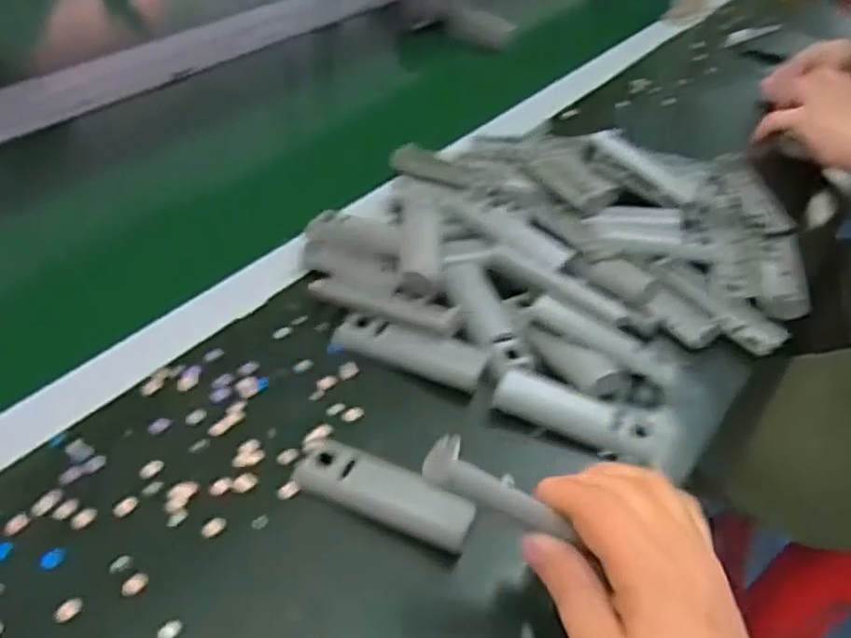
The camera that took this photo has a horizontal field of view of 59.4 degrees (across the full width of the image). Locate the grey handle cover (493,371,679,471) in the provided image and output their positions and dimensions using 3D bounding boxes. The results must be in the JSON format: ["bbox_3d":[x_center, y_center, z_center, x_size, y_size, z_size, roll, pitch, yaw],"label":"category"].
[{"bbox_3d":[0.100,0.061,0.470,0.113,0.031,0.026,19,40,2],"label":"grey handle cover"}]

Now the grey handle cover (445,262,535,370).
[{"bbox_3d":[0.044,-0.003,0.528,0.033,0.014,0.098,-13,53,-16],"label":"grey handle cover"}]

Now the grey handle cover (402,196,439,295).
[{"bbox_3d":[-0.003,-0.060,0.559,0.028,0.019,0.098,3,42,-3],"label":"grey handle cover"}]

